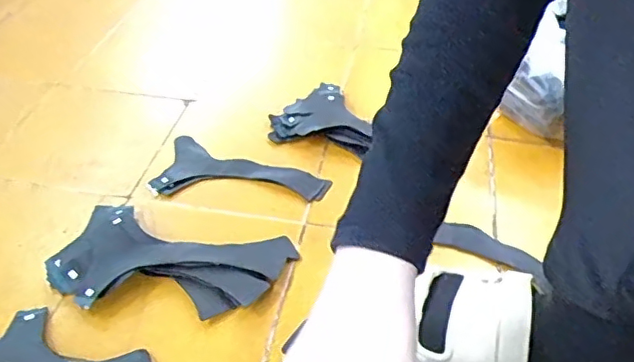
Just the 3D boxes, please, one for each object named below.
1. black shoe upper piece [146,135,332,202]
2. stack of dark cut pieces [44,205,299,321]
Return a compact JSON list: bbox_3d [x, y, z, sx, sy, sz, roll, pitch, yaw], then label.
[{"bbox_3d":[-0.087,-0.004,0.671,0.193,0.017,0.088,11,42,11],"label":"black shoe upper piece"},{"bbox_3d":[-0.145,0.078,0.567,0.218,0.022,0.116,9,41,8],"label":"stack of dark cut pieces"}]

